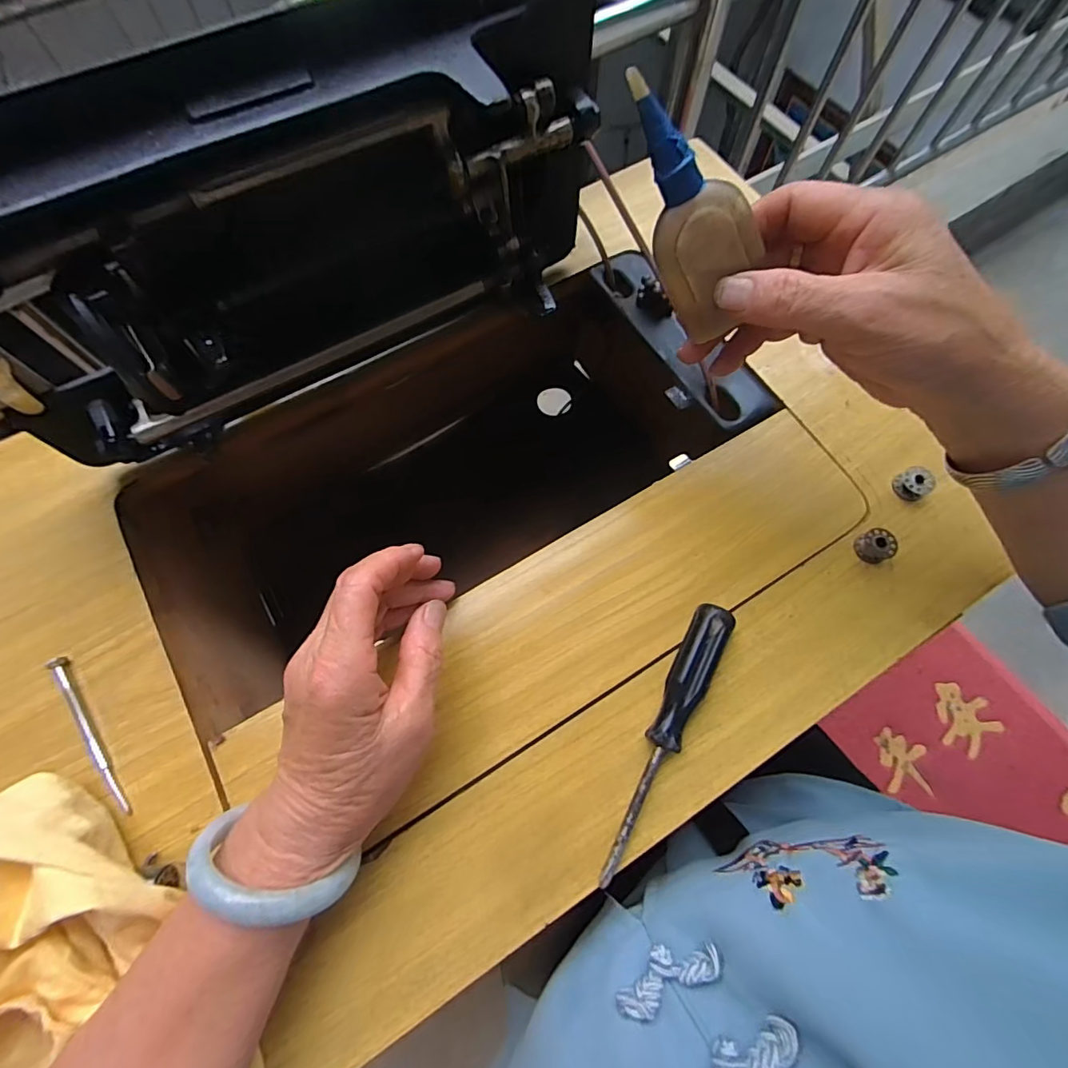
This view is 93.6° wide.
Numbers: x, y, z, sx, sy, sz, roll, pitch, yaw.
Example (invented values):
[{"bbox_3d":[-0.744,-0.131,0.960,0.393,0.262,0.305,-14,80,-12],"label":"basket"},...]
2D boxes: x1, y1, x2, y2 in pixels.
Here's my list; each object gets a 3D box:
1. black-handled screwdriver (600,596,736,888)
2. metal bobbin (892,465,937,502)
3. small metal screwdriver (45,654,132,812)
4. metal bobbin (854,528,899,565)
[{"bbox_3d":[0.074,0.112,0.275,0.027,0.023,0.154,26,72,9],"label":"black-handled screwdriver"},{"bbox_3d":[0.253,-0.034,0.334,0.018,0.015,0.020,-27,72,-10],"label":"metal bobbin"},{"bbox_3d":[-0.246,0.110,0.276,0.006,0.010,0.099,-34,73,-12],"label":"small metal screwdriver"},{"bbox_3d":[0.218,0.007,0.318,0.022,0.012,0.020,0,70,0],"label":"metal bobbin"}]

